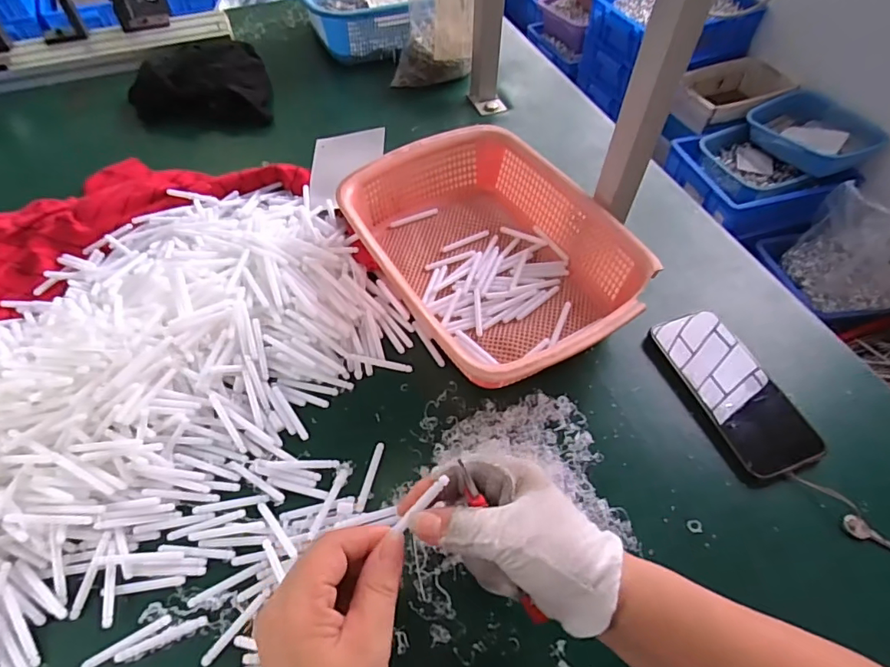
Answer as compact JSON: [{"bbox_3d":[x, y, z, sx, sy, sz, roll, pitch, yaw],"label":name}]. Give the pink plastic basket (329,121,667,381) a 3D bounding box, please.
[{"bbox_3d":[0.044,-0.079,0.509,0.214,0.081,0.293,-29,60,-18],"label":"pink plastic basket"}]

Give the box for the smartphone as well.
[{"bbox_3d":[0.268,0.047,0.464,0.078,0.008,0.166,-16,57,-11],"label":"smartphone"}]

